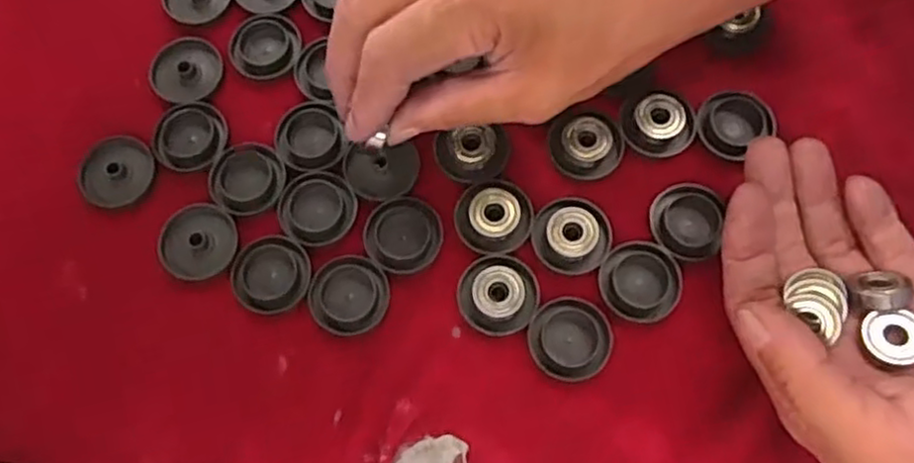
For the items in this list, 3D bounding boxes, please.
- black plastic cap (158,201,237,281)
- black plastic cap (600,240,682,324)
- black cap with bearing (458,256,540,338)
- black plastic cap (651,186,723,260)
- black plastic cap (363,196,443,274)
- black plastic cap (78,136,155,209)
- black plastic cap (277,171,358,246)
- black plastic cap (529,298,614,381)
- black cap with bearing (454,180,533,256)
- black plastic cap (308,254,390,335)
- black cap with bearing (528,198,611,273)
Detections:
[{"bbox_3d":[-0.111,0.004,0.302,0.033,0.004,0.032,-12,73,-2],"label":"black plastic cap"},{"bbox_3d":[0.077,0.021,0.295,0.033,0.004,0.033,0,73,1],"label":"black plastic cap"},{"bbox_3d":[0.017,0.025,0.292,0.032,0.008,0.032,0,73,1],"label":"black cap with bearing"},{"bbox_3d":[0.098,-0.004,0.302,0.028,0.005,0.032,15,74,6],"label":"black plastic cap"},{"bbox_3d":[-0.023,0.001,0.301,0.032,0.005,0.032,0,73,1],"label":"black plastic cap"},{"bbox_3d":[-0.151,-0.027,0.312,0.032,0.004,0.033,0,73,1],"label":"black plastic cap"},{"bbox_3d":[-0.060,-0.011,0.305,0.033,0.004,0.032,0,73,1],"label":"black plastic cap"},{"bbox_3d":[0.046,0.043,0.287,0.033,0.004,0.032,0,73,1],"label":"black plastic cap"},{"bbox_3d":[0.016,-0.007,0.300,0.032,0.008,0.031,0,73,1],"label":"black cap with bearing"},{"bbox_3d":[-0.045,0.027,0.297,0.031,0.006,0.033,0,73,1],"label":"black plastic cap"},{"bbox_3d":[0.049,0.000,0.298,0.033,0.007,0.033,0,73,1],"label":"black cap with bearing"}]

